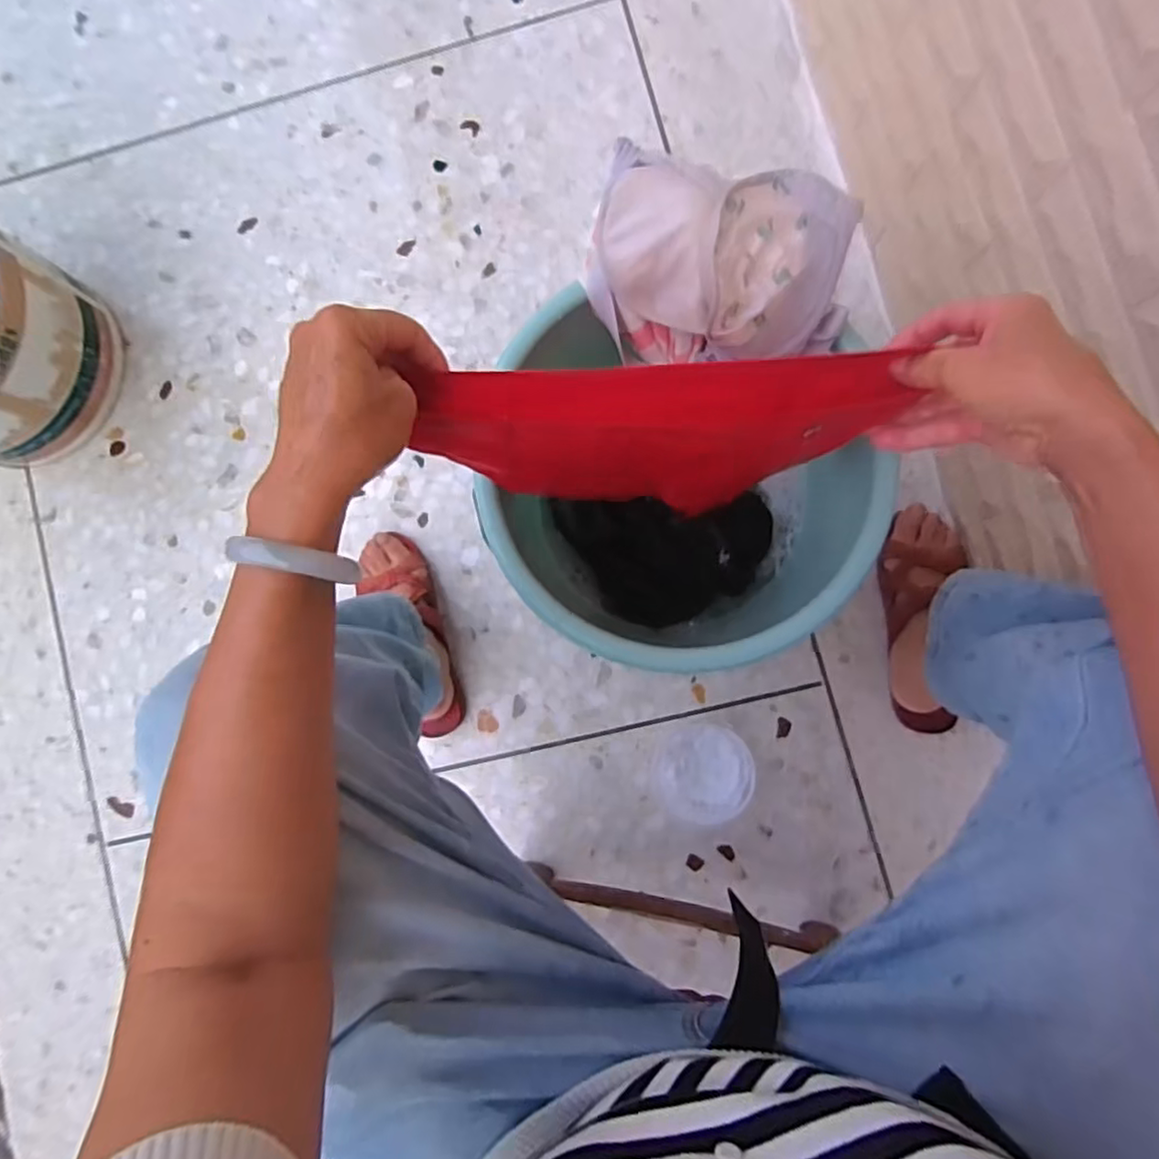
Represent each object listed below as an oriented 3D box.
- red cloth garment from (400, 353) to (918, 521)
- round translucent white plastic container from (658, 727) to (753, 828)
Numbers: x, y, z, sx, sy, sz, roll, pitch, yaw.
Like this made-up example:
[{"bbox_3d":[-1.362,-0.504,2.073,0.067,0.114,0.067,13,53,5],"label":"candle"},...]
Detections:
[{"bbox_3d":[0.046,-0.088,0.459,0.299,0.167,0.040,-5,64,-12],"label":"red cloth garment"},{"bbox_3d":[0.143,0.224,0.750,0.102,0.044,0.103,0,86,4],"label":"round translucent white plastic container"}]

